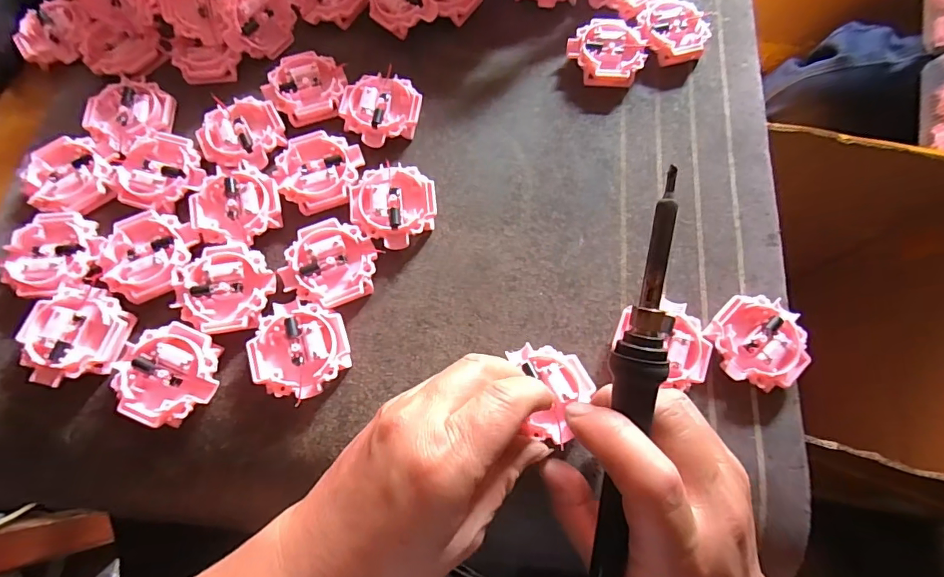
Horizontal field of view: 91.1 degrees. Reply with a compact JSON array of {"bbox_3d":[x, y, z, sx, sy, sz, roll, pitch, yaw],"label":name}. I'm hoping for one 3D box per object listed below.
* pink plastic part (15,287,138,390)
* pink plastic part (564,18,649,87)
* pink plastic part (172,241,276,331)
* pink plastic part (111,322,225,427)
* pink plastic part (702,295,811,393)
[{"bbox_3d":[-0.222,0.027,0.262,0.050,0.017,0.053,1,71,-2],"label":"pink plastic part"},{"bbox_3d":[0.097,-0.172,0.336,0.054,0.012,0.051,8,71,1],"label":"pink plastic part"},{"bbox_3d":[-0.144,0.000,0.270,0.054,0.012,0.051,1,71,-2],"label":"pink plastic part"},{"bbox_3d":[-0.165,0.048,0.256,0.050,0.018,0.052,1,71,-2],"label":"pink plastic part"},{"bbox_3d":[0.166,0.031,0.270,0.053,0.016,0.050,1,71,-2],"label":"pink plastic part"}]

